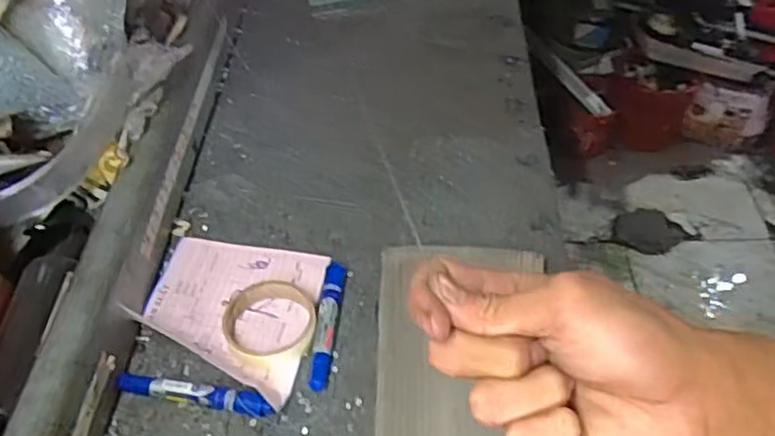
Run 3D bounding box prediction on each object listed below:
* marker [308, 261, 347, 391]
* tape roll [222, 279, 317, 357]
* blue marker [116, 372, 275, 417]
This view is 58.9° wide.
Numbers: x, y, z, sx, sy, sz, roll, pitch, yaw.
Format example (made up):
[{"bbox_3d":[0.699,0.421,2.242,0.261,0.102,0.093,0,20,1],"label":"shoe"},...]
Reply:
[{"bbox_3d":[-0.056,0.094,0.643,0.019,0.023,0.134,2,46,5],"label":"marker"},{"bbox_3d":[-0.109,0.092,0.640,0.086,0.018,0.083,-1,46,1],"label":"tape roll"},{"bbox_3d":[-0.166,0.152,0.594,0.137,0.018,0.017,7,47,9],"label":"blue marker"}]

